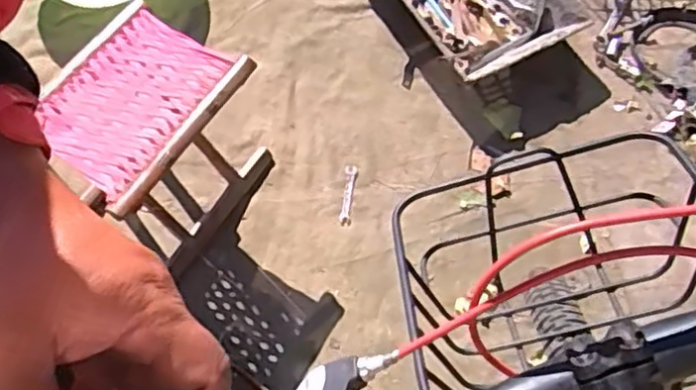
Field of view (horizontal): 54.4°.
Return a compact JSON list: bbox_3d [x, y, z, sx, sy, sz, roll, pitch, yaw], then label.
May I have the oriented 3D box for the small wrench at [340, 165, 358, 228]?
[{"bbox_3d":[0.001,0.002,1.277,0.022,0.010,0.122,4,64,4],"label":"small wrench"}]

